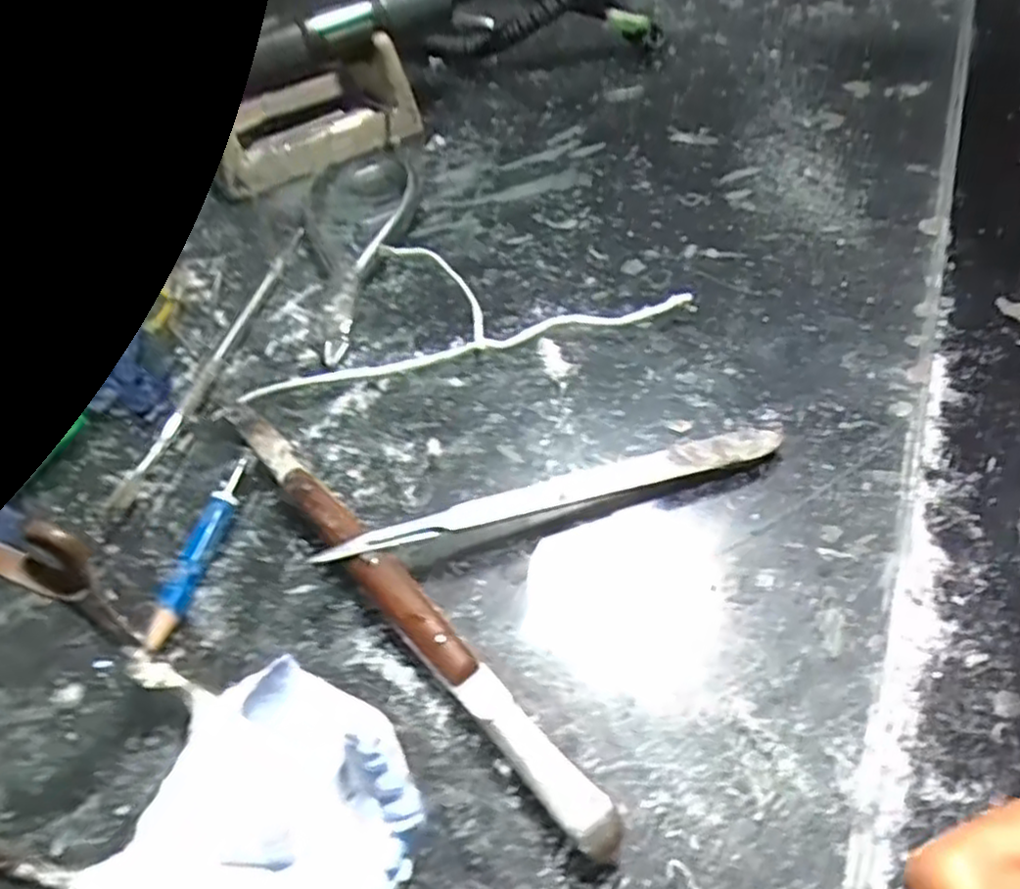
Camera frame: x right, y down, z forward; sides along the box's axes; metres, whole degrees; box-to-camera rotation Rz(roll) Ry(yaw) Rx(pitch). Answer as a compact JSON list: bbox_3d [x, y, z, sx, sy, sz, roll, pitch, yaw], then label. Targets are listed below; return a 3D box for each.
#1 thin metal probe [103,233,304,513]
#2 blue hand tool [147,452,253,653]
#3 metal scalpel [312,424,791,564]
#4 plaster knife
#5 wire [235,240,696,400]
[{"bbox_3d":[-0.103,-0.034,0.267,0.009,0.004,0.142,9,52,11],"label":"thin metal probe"},{"bbox_3d":[-0.090,0.029,0.211,0.011,0.008,0.060,6,51,9],"label":"blue hand tool"},{"bbox_3d":[0.014,0.013,0.214,0.134,0.010,0.013,-14,51,-8],"label":"metal scalpel"},{"bbox_3d":[-0.033,0.037,0.200,0.012,0.008,0.168,-35,57,-22],"label":"plaster knife"},{"bbox_3d":[-0.020,-0.056,0.275,0.157,0.009,0.061,-11,51,-5],"label":"wire"}]

